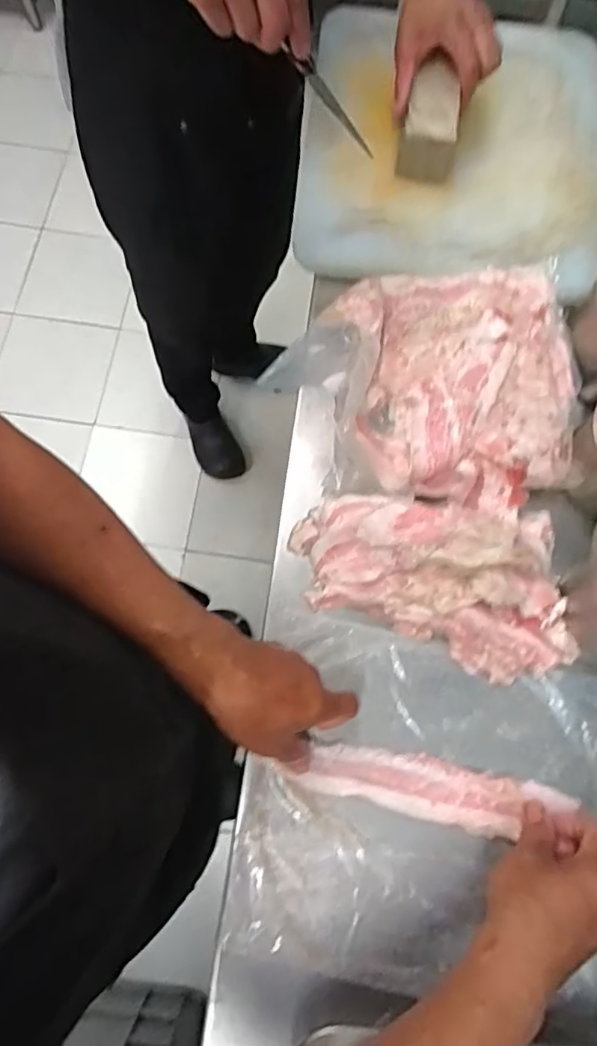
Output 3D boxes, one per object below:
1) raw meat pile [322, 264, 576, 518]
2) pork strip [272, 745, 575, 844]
[{"bbox_3d":[0.156,-0.134,0.527,0.212,0.036,0.241,0,73,-1],"label":"raw meat pile"},{"bbox_3d":[0.107,0.215,0.444,0.216,0.010,0.046,9,73,2],"label":"pork strip"}]

